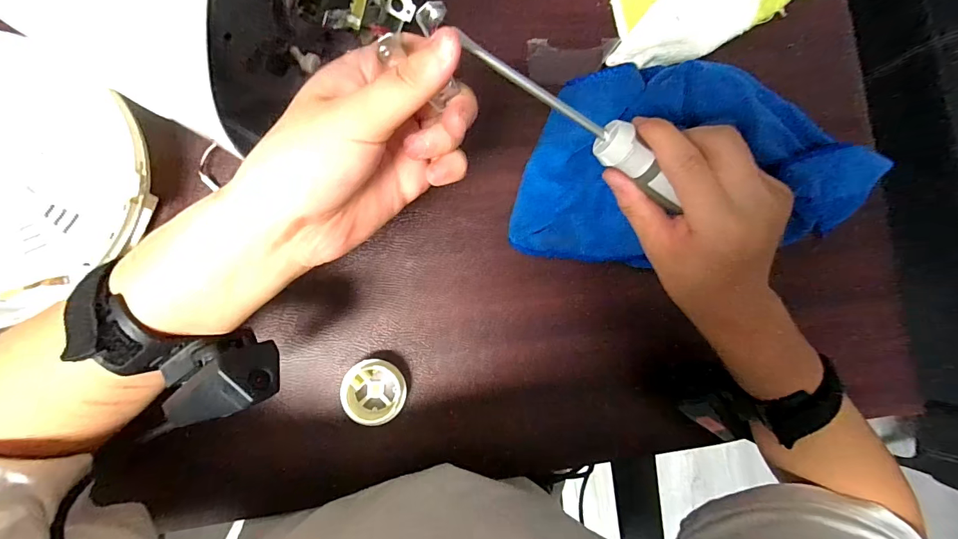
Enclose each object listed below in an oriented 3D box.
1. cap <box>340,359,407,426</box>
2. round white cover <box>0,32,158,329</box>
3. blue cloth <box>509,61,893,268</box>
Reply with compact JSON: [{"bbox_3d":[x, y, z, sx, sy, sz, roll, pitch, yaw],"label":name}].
[{"bbox_3d":[-0.080,0.093,0.317,0.046,0.022,0.046,1,85,-6],"label":"cap"},{"bbox_3d":[-0.341,-0.066,0.283,0.171,0.045,0.191,43,82,-1],"label":"round white cover"},{"bbox_3d":[0.188,-0.090,0.350,0.312,0.036,0.158,-1,85,-6],"label":"blue cloth"}]

